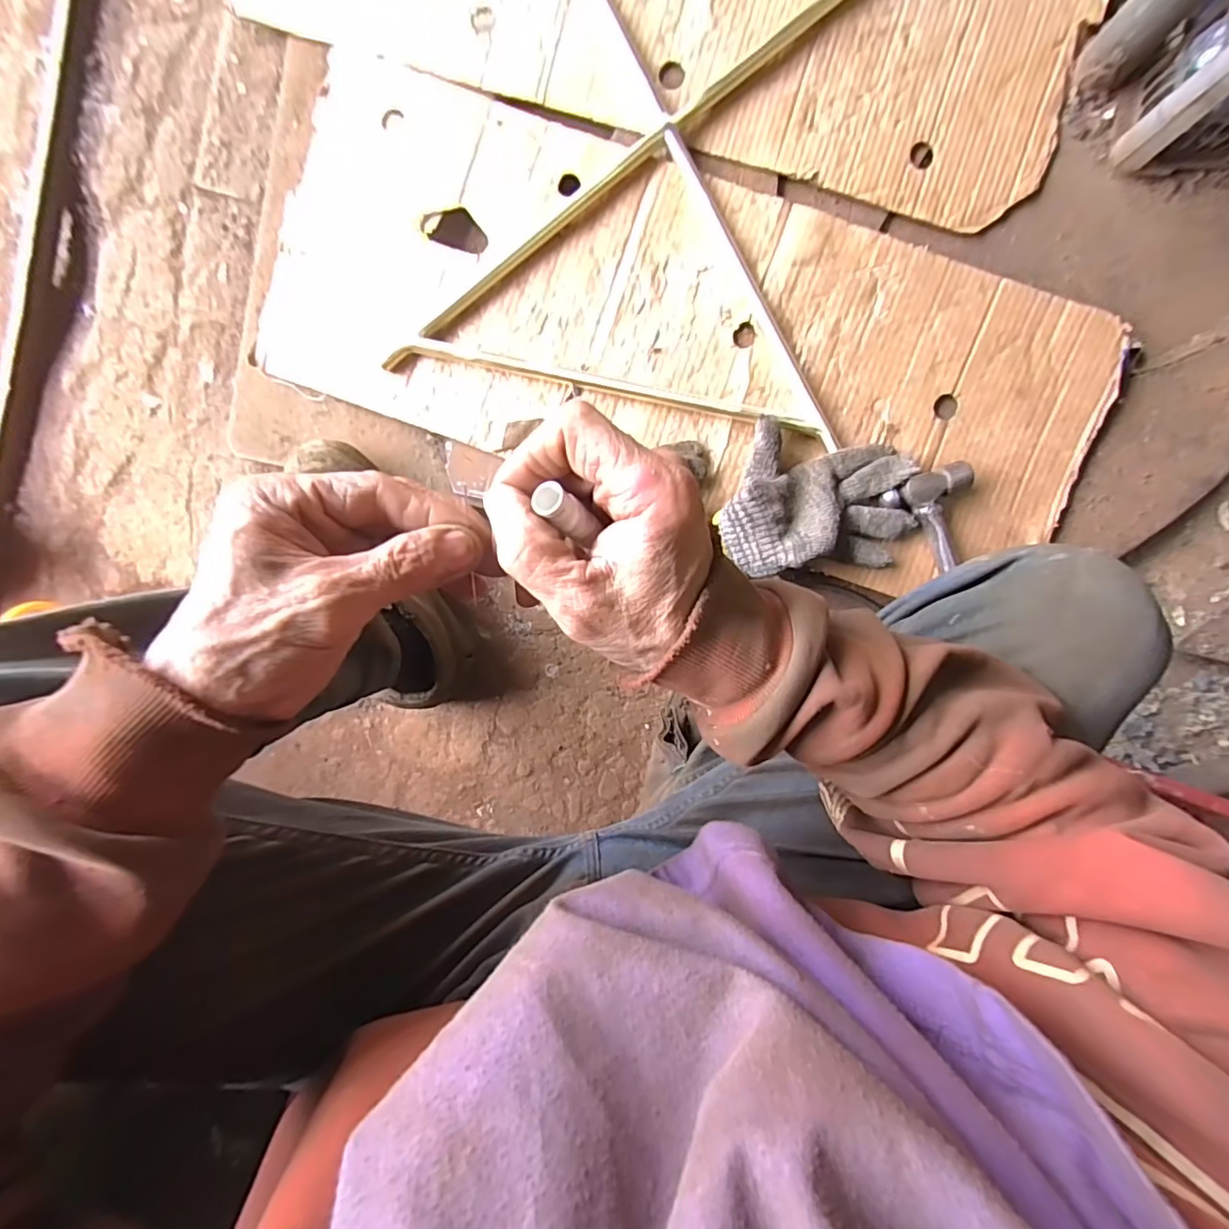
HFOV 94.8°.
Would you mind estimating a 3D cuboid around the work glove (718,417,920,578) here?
[{"bbox_3d":[0.200,-0.102,0.555,0.188,0.052,0.145,12,97,1],"label":"work glove"}]

